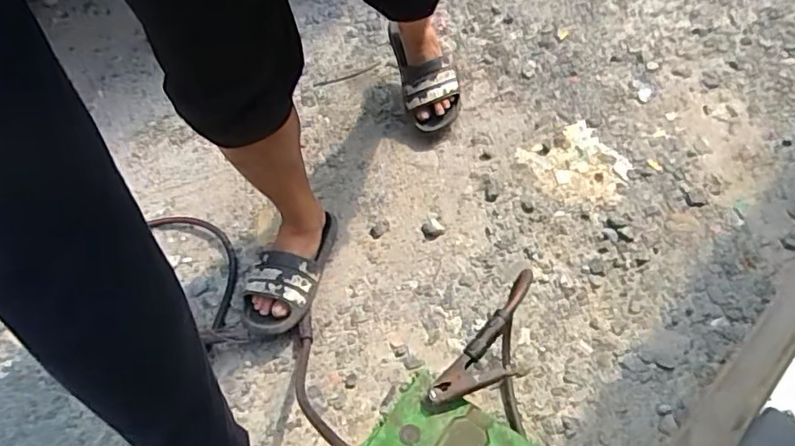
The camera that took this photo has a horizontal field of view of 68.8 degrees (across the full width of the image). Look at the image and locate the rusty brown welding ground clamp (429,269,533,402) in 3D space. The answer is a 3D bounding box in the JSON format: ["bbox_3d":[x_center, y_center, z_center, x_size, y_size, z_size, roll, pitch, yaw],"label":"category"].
[{"bbox_3d":[0.130,0.140,0.702,0.069,0.029,0.221,30,62,24],"label":"rusty brown welding ground clamp"}]

